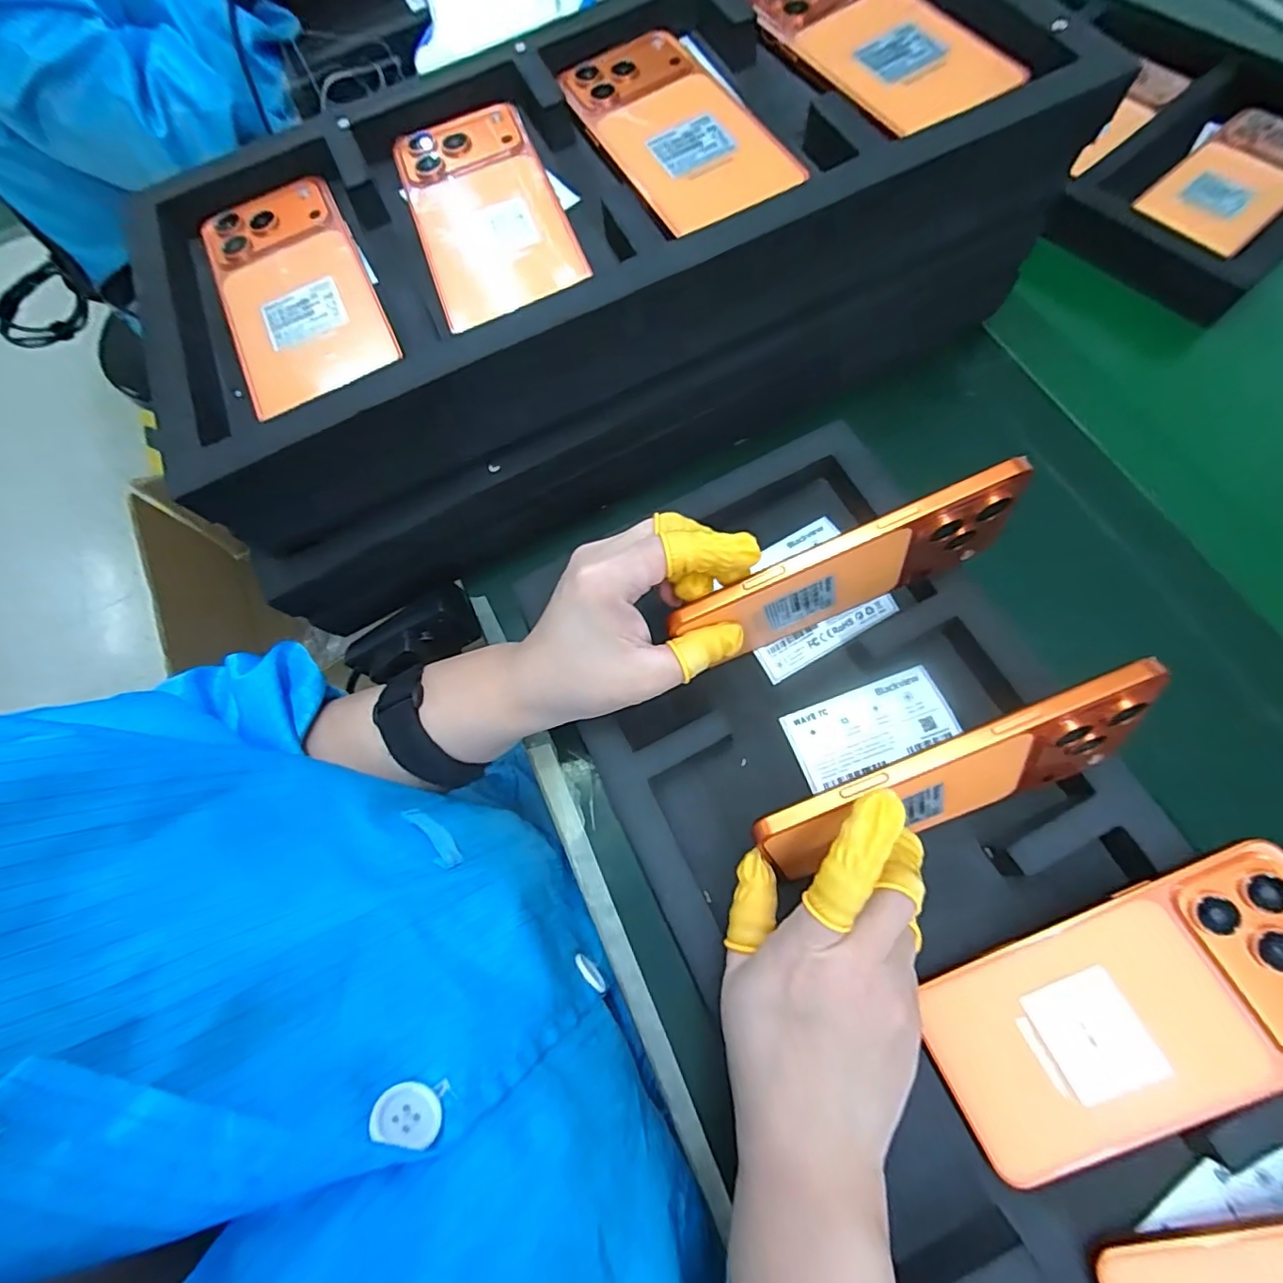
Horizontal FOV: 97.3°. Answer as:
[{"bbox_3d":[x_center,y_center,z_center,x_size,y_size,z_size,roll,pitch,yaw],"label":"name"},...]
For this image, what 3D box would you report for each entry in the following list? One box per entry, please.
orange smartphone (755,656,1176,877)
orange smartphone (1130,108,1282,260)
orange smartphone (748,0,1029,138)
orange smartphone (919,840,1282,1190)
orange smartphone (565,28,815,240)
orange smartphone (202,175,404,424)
[{"bbox_3d":[0.127,0.063,0.238,0.154,0.075,0.012,-24,50,8],"label":"orange smartphone"},{"bbox_3d":[0.422,-0.328,0.398,0.141,0.009,0.074,-41,74,-9],"label":"orange smartphone"},{"bbox_3d":[0.128,-0.329,0.308,0.074,0.014,0.167,-30,72,-6],"label":"orange smartphone"},{"bbox_3d":[0.200,0.150,0.228,0.158,0.007,0.075,-31,71,7],"label":"orange smartphone"},{"bbox_3d":[0.017,-0.278,0.306,0.069,0.015,0.166,-29,73,6],"label":"orange smartphone"},{"bbox_3d":[-0.184,-0.186,0.300,0.075,0.014,0.144,-25,72,-4],"label":"orange smartphone"}]

